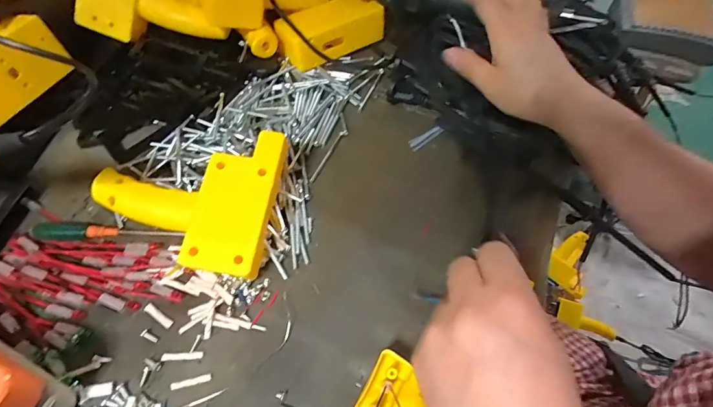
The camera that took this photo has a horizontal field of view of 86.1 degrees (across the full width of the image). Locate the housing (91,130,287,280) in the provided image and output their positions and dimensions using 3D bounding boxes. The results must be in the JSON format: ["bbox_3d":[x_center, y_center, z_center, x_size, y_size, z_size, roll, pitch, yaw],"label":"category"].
[{"bbox_3d":[-0.145,-0.003,0.336,0.158,0.040,0.128,5,71,6],"label":"housing"}]

